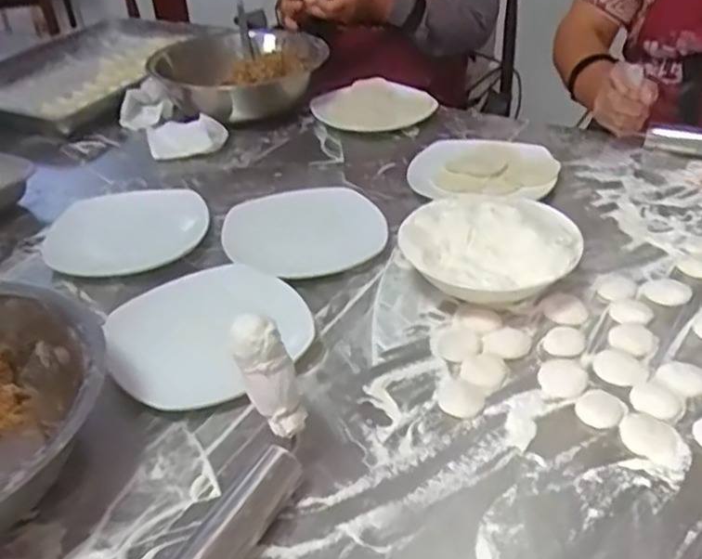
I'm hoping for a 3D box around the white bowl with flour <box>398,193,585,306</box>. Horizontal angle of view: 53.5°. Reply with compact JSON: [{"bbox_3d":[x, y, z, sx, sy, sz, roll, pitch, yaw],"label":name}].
[{"bbox_3d":[0.132,-0.023,0.682,0.137,0.071,0.163,-24,40,-26],"label":"white bowl with flour"}]

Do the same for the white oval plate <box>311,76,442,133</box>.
[{"bbox_3d":[0.032,-0.274,1.094,0.179,0.031,0.179,-8,36,-5],"label":"white oval plate"}]

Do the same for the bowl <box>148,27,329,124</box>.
[{"bbox_3d":[-0.172,-0.333,1.129,0.257,0.100,0.228,-5,36,-1],"label":"bowl"}]

